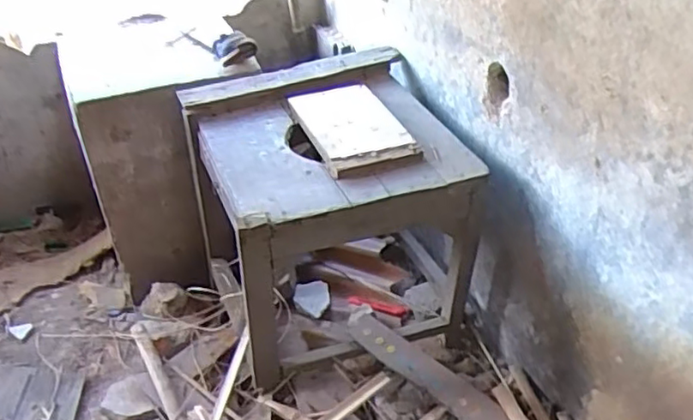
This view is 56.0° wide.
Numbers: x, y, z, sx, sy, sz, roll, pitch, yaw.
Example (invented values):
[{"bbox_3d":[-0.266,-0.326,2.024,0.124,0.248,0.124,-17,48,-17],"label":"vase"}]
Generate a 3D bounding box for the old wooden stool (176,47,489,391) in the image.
[{"bbox_3d":[-0.035,0.012,1.262,0.441,0.426,0.465,-15,38,-14],"label":"old wooden stool"}]

